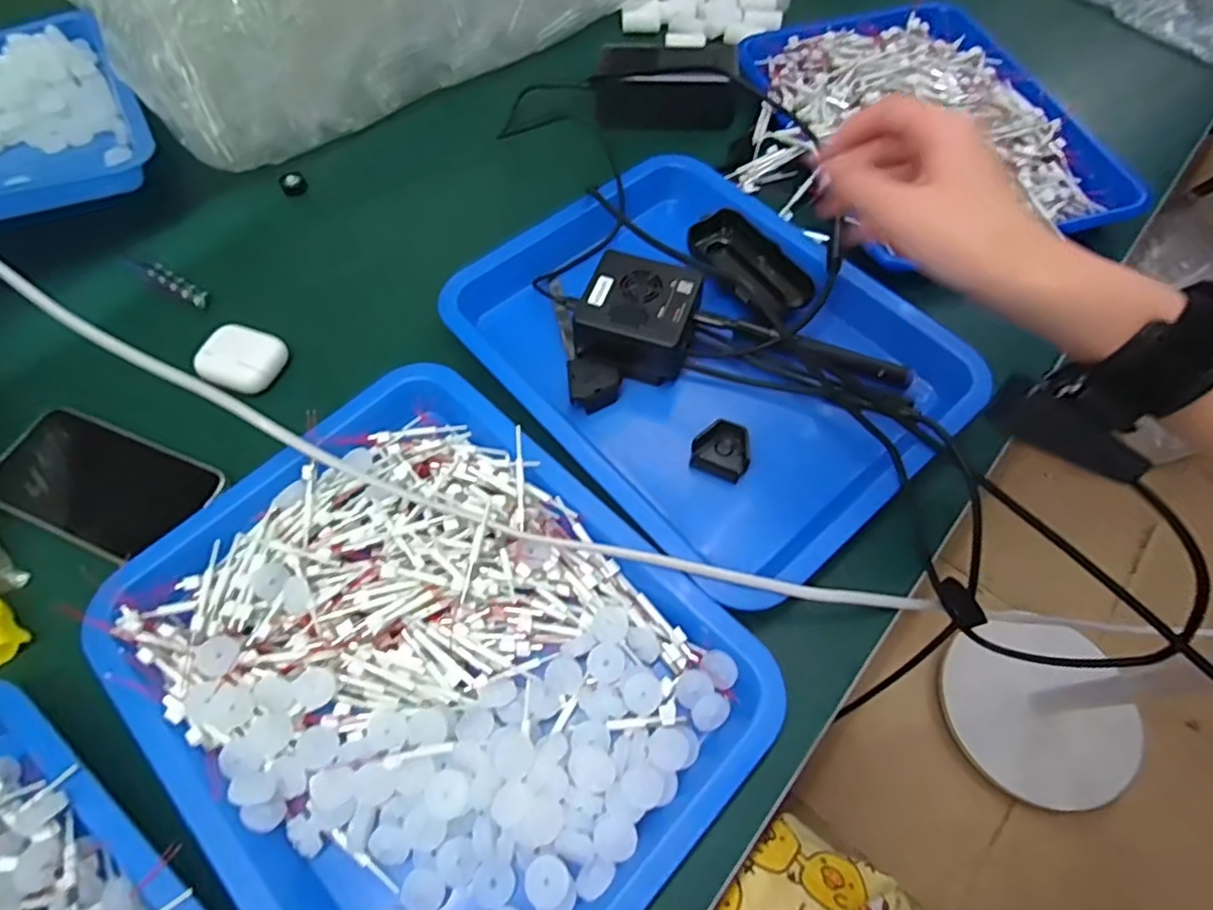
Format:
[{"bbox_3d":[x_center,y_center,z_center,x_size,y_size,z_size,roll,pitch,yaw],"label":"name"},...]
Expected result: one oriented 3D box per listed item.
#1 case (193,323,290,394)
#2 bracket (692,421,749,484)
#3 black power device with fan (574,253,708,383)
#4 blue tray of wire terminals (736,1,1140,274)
[{"bbox_3d":[-0.269,-0.069,0.464,0.052,0.025,0.050,16,63,9],"label":"case"},{"bbox_3d":[0.078,-0.005,0.423,0.039,0.012,0.039,23,65,12],"label":"bracket"},{"bbox_3d":[0.023,-0.102,0.447,0.077,0.036,0.073,19,64,10],"label":"black power device with fan"},{"bbox_3d":[0.284,-0.310,0.559,0.241,0.036,0.318,-15,63,-7],"label":"blue tray of wire terminals"}]

